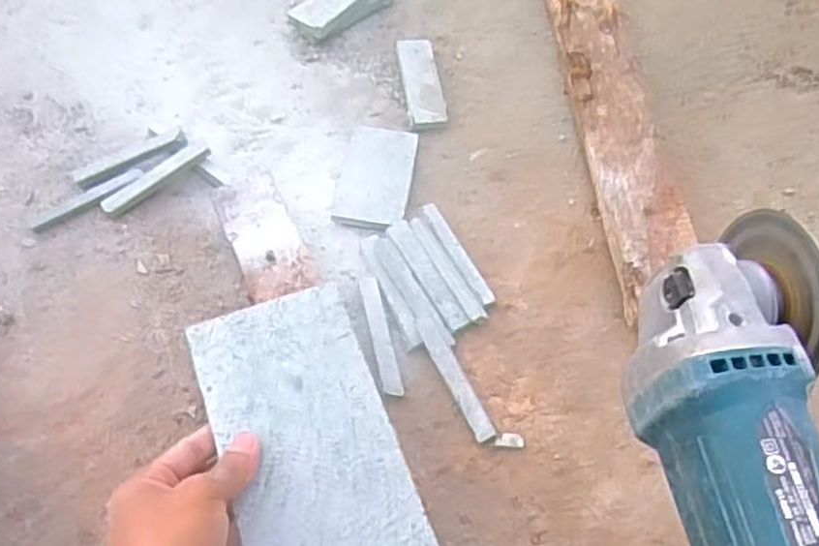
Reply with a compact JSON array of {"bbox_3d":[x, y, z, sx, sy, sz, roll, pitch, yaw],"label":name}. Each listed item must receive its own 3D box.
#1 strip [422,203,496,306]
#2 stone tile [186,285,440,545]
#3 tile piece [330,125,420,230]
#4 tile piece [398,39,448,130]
[{"bbox_3d":[0.037,-0.016,0.581,0.016,0.005,0.099,-17,62,-28],"label":"strip"},{"bbox_3d":[-0.059,0.100,0.430,0.099,0.007,0.194,-19,62,-9],"label":"stone tile"},{"bbox_3d":[-0.027,-0.083,0.624,0.058,0.015,0.106,9,62,6],"label":"tile piece"},{"bbox_3d":[0.012,-0.177,0.678,0.035,0.013,0.104,-7,61,-3],"label":"tile piece"}]

